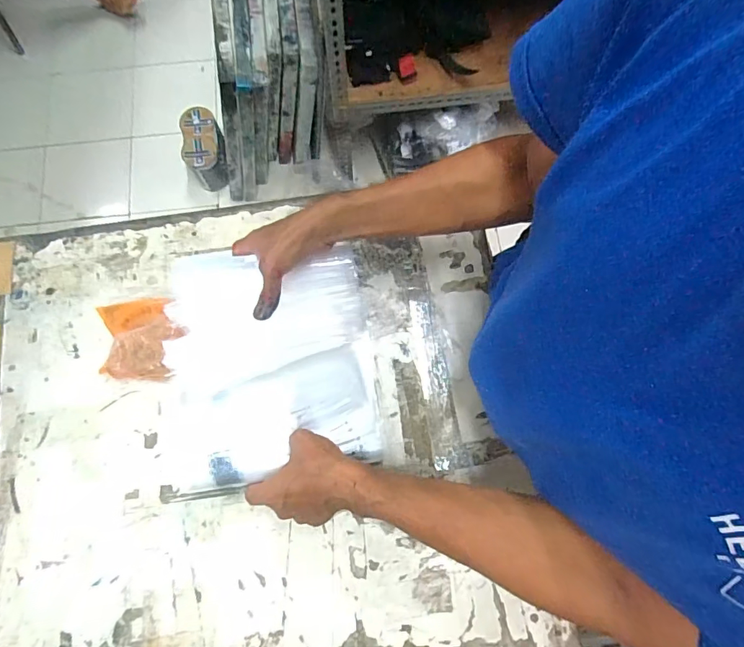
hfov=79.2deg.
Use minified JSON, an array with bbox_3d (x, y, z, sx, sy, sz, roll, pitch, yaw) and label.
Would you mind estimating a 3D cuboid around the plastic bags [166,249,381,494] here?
[{"bbox_3d":[-0.116,0.045,0.524,0.223,0.075,0.250,-6,75,-1],"label":"plastic bags"}]

